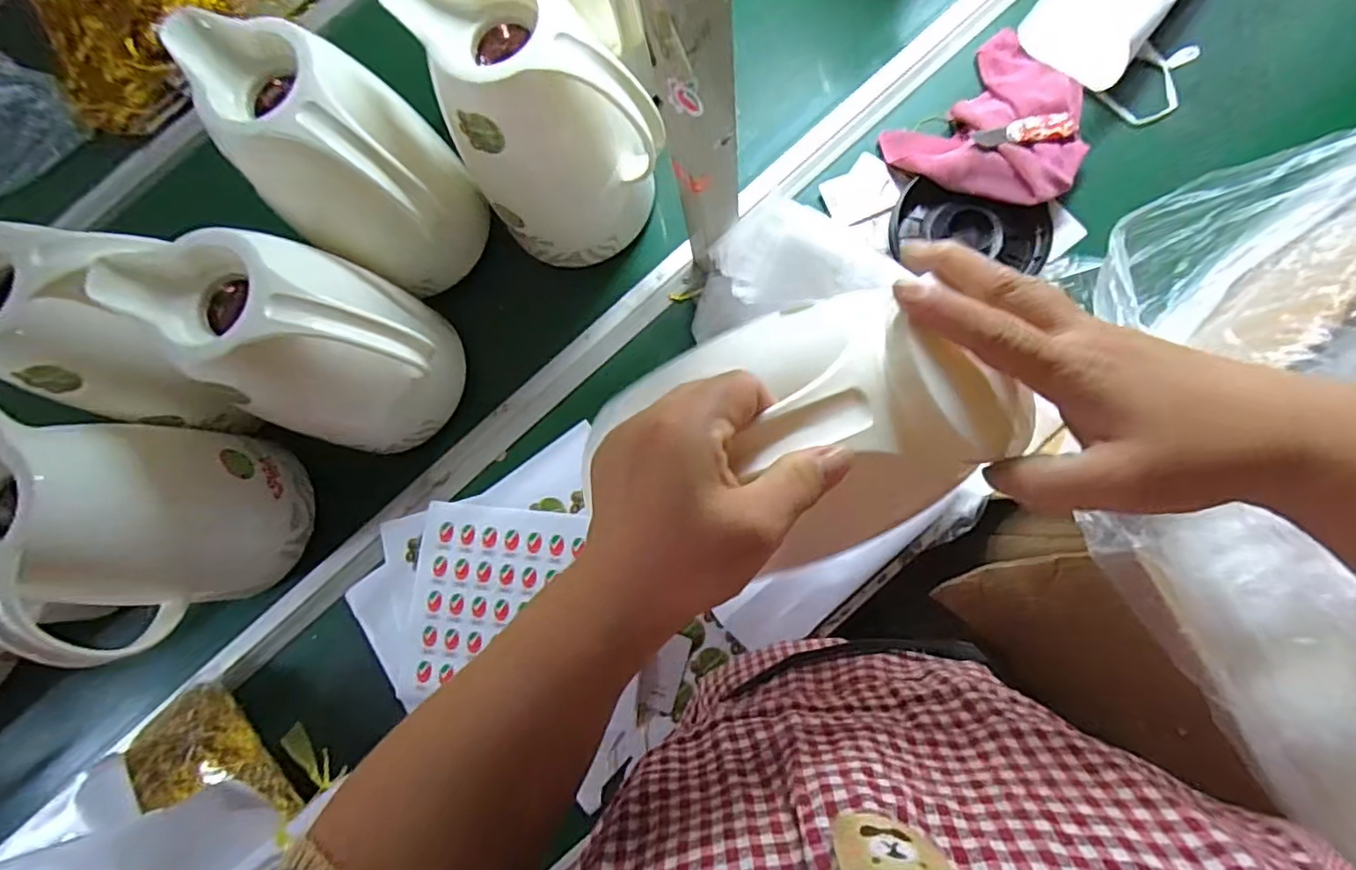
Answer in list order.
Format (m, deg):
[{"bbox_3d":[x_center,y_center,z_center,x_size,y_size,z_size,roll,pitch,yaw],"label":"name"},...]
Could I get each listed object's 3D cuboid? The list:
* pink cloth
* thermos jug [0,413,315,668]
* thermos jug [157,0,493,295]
[{"bbox_3d":[0.311,-0.293,0.583,0.185,0.040,0.158,-40,80,-2],"label":"pink cloth"},{"bbox_3d":[-0.442,0.083,0.510,0.135,0.217,0.190,3,82,6],"label":"thermos jug"},{"bbox_3d":[-0.282,-0.232,0.543,0.179,0.225,0.133,37,86,9],"label":"thermos jug"}]

